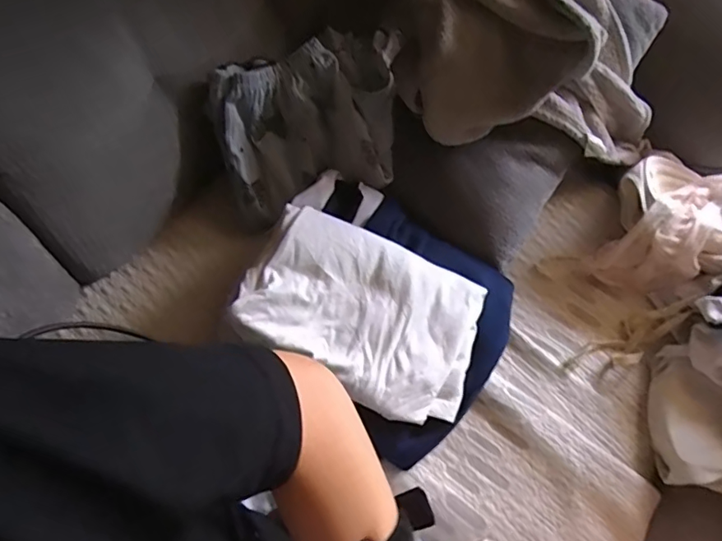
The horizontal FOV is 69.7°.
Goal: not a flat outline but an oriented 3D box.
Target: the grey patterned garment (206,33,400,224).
[{"bbox_3d":[-0.065,-0.182,0.623,0.207,0.123,0.184,-8,60,-5],"label":"grey patterned garment"}]

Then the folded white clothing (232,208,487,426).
[{"bbox_3d":[0.006,0.042,0.514,0.234,0.019,0.162,25,68,-9],"label":"folded white clothing"}]

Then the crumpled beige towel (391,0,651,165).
[{"bbox_3d":[0.197,-0.248,0.610,0.304,0.163,0.180,-3,60,-2],"label":"crumpled beige towel"}]

